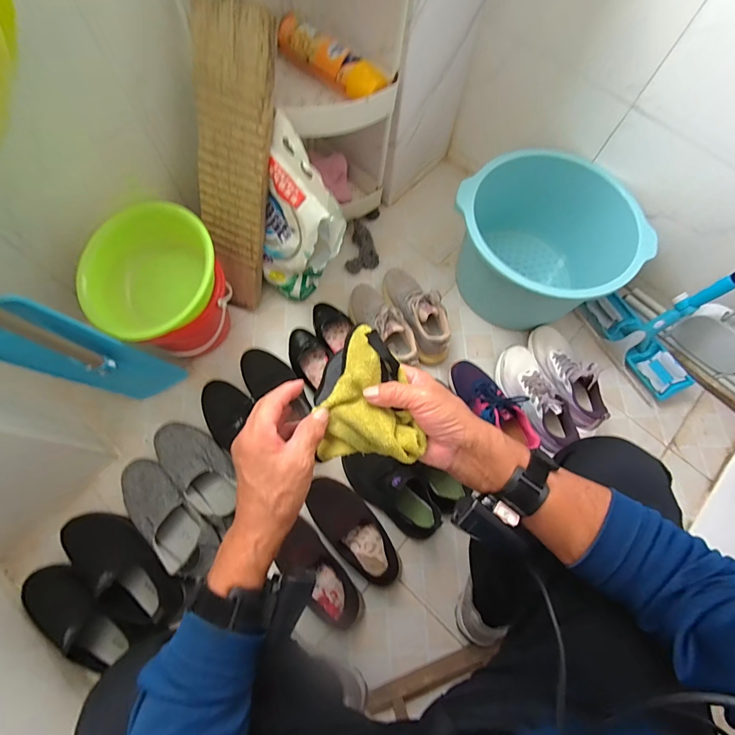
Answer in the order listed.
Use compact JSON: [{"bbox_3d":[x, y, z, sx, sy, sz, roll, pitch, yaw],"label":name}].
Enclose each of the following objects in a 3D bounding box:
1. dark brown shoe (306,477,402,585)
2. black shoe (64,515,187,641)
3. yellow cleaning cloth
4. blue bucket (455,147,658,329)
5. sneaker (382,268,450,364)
[{"bbox_3d":[-0.024,0.311,0.732,0.092,0.059,0.232,-42,77,-15],"label":"dark brown shoe"},{"bbox_3d":[-0.429,0.343,0.657,0.267,0.077,0.098,29,71,22],"label":"black shoe"},{"bbox_3d":[-0.007,0.028,0.394,0.100,0.042,0.141,-6,71,-4],"label":"yellow cleaning cloth"},{"bbox_3d":[0.369,-0.274,0.868,0.341,0.245,0.348,1,70,-2],"label":"blue bucket"},{"bbox_3d":[0.114,-0.132,0.881,0.088,0.104,0.247,-22,73,-10],"label":"sneaker"}]

